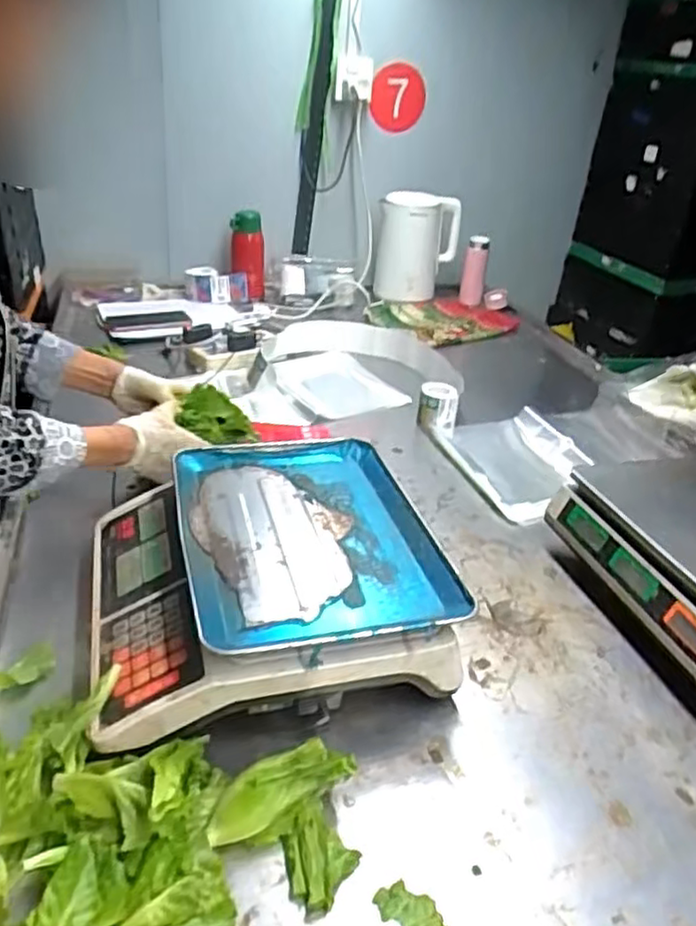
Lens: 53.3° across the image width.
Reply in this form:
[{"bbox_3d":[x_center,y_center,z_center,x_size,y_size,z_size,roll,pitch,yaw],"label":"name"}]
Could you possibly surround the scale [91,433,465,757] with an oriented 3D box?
[{"bbox_3d":[-0.086,0.112,0.697,0.315,0.108,0.323,-5,30,-16],"label":"scale"}]

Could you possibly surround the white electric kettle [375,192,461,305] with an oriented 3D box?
[{"bbox_3d":[0.167,-0.520,1.697,0.191,0.246,0.158,7,29,5],"label":"white electric kettle"}]

